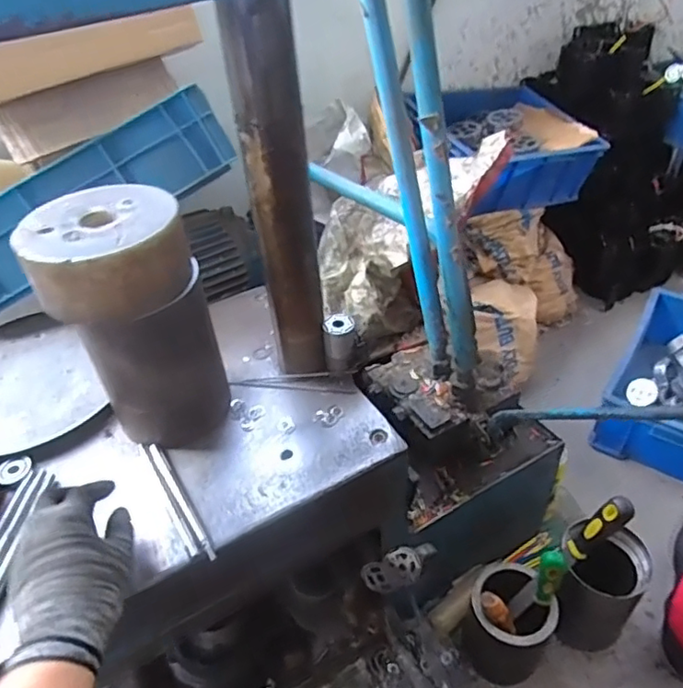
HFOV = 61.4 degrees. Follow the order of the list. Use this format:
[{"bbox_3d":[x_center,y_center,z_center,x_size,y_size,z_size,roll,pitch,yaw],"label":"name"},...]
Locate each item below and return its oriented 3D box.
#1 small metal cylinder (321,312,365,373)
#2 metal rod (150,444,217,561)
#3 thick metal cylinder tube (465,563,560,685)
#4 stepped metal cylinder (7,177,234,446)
[{"bbox_3d":[0.000,-0.001,0.702,0.042,0.062,0.038,-7,40,-2],"label":"small metal cylinder"},{"bbox_3d":[-0.163,0.156,0.586,0.011,0.010,0.155,-26,44,-22],"label":"metal rod"},{"bbox_3d":[0.241,0.396,0.821,0.109,0.170,0.109,-3,40,3],"label":"thick metal cylinder tube"},{"bbox_3d":[-0.217,-0.023,0.613,0.142,0.244,0.141,-23,44,-20],"label":"stepped metal cylinder"}]

